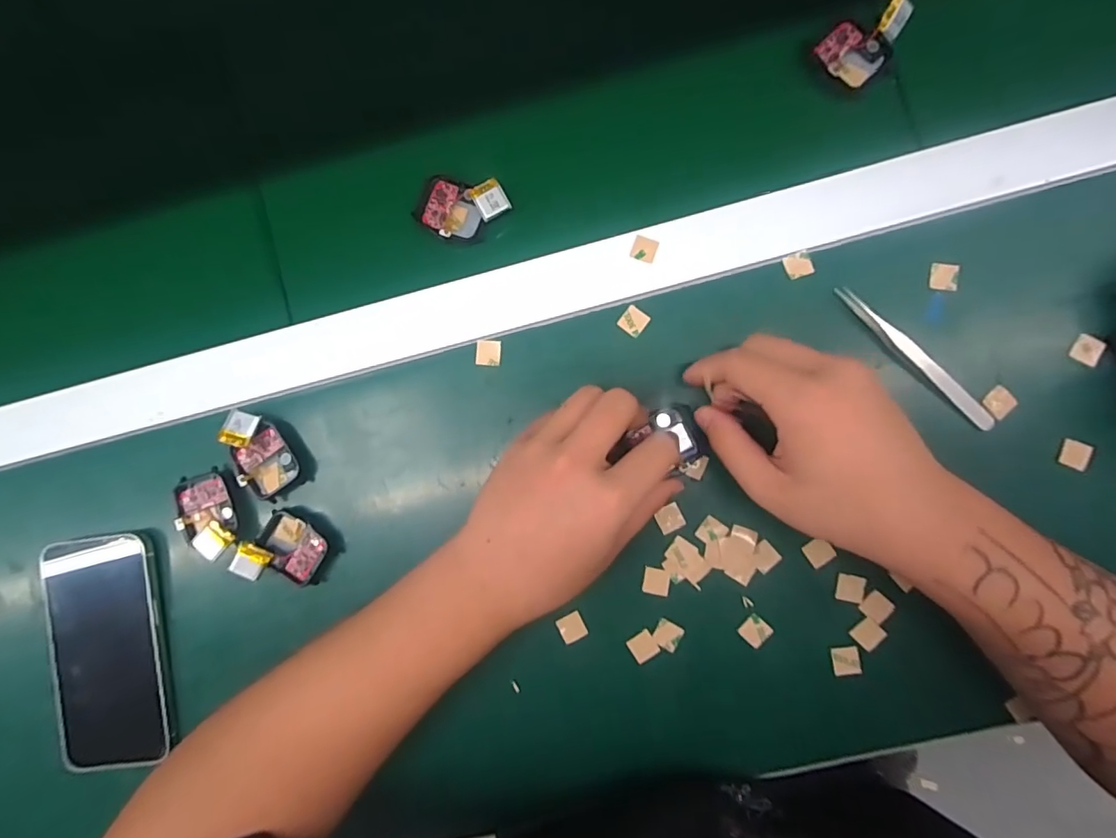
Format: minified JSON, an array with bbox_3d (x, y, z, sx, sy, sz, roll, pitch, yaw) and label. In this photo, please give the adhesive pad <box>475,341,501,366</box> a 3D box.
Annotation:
[{"bbox_3d":[-0.044,-0.041,0.329,0.016,0.004,0.015,2,88,4],"label":"adhesive pad"}]

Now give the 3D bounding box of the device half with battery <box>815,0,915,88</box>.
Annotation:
[{"bbox_3d":[0.188,-0.229,0.320,0.054,0.018,0.036,-37,86,2],"label":"device half with battery"}]

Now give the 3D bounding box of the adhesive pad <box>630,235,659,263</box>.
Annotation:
[{"bbox_3d":[0.054,-0.105,0.326,0.015,0.004,0.015,20,89,5],"label":"adhesive pad"}]

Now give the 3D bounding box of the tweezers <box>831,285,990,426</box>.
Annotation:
[{"bbox_3d":[0.210,-0.035,0.311,0.118,0.010,0.010,42,91,5],"label":"tweezers"}]

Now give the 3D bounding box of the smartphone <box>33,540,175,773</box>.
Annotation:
[{"bbox_3d":[-0.291,0.150,0.337,0.078,0.010,0.146,-8,87,4],"label":"smartphone"}]

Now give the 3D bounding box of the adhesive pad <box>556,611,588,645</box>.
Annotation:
[{"bbox_3d":[0.009,0.128,0.323,0.015,0.004,0.015,-28,86,3],"label":"adhesive pad"}]

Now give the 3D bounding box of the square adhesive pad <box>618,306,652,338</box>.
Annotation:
[{"bbox_3d":[0.047,-0.060,0.324,0.016,0.004,0.016,38,91,5],"label":"square adhesive pad"}]

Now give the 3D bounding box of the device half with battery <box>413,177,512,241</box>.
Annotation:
[{"bbox_3d":[-0.060,-0.132,0.331,0.057,0.016,0.037,8,91,3],"label":"device half with battery"}]

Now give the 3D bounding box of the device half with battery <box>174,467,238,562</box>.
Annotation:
[{"bbox_3d":[-0.219,0.060,0.329,0.038,0.013,0.052,-18,87,3],"label":"device half with battery"}]

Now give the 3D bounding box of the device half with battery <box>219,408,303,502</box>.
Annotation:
[{"bbox_3d":[-0.187,0.022,0.327,0.035,0.017,0.053,-37,86,2],"label":"device half with battery"}]

